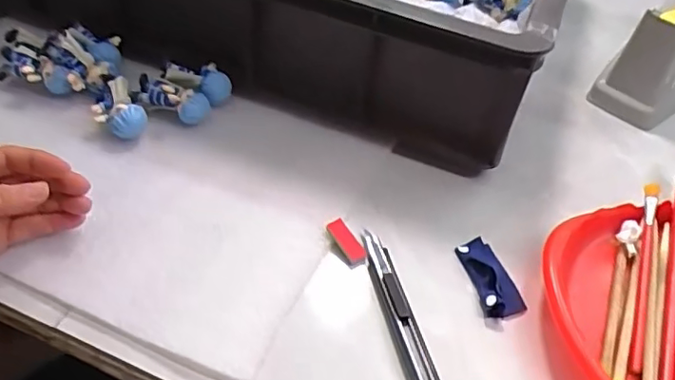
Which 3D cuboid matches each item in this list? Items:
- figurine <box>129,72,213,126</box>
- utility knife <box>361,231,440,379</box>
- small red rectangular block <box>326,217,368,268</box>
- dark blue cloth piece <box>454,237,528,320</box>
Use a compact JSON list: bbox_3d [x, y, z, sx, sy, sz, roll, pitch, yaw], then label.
[{"bbox_3d":[-0.140,-0.075,0.498,0.062,0.031,0.021,10,46,6],"label":"figurine"},{"bbox_3d":[0.041,0.080,0.382,0.018,0.008,0.136,-9,47,-13],"label":"utility knife"},{"bbox_3d":[0.007,0.038,0.420,0.015,0.011,0.037,-19,50,-21],"label":"small red rectangular block"},{"bbox_3d":[0.107,0.059,0.411,0.029,0.010,0.065,-7,47,-11],"label":"dark blue cloth piece"}]

